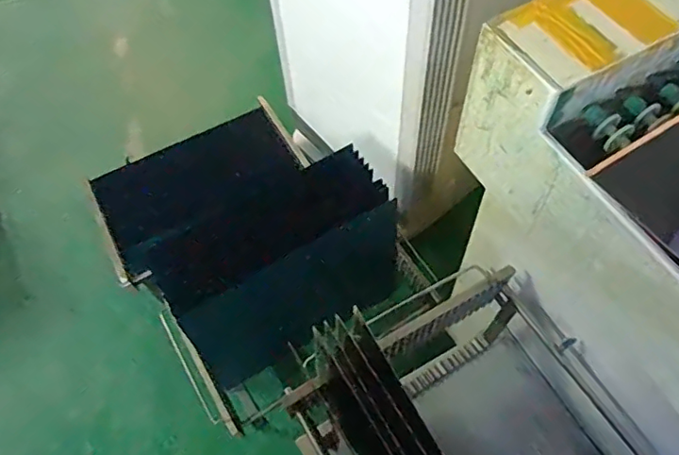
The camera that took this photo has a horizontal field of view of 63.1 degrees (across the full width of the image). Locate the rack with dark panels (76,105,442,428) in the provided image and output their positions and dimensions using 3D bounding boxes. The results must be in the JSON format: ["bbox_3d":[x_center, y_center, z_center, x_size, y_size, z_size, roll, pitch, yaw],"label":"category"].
[{"bbox_3d":[-0.264,0.017,1.542,0.638,0.353,0.844,-35,65,-16],"label":"rack with dark panels"}]

